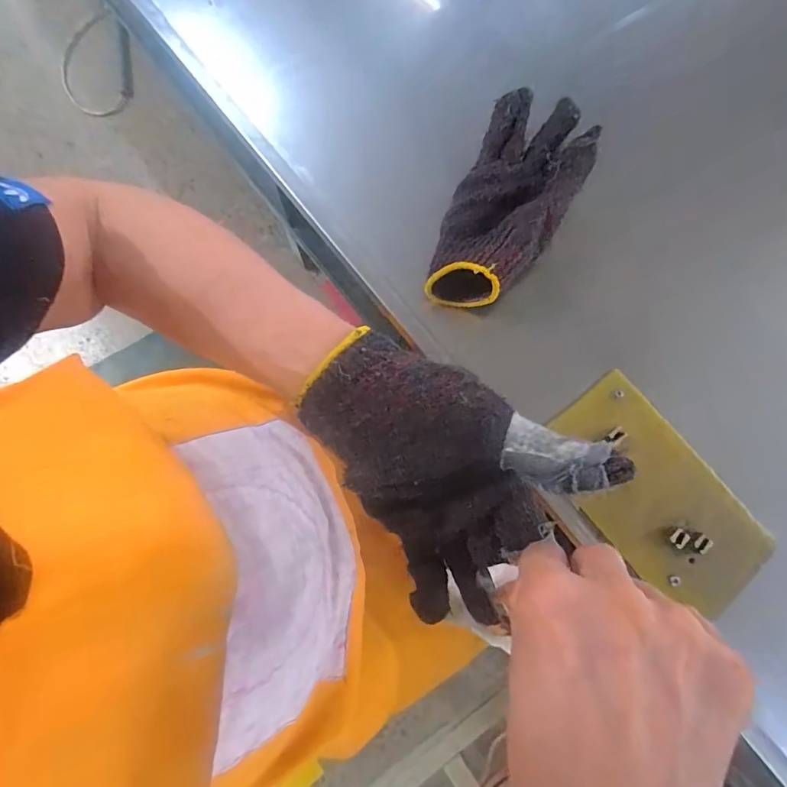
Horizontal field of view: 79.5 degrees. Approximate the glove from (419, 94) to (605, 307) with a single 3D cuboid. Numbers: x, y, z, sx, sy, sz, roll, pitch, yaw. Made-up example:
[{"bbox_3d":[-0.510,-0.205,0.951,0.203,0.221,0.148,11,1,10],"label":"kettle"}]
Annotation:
[{"bbox_3d":[0.099,-0.157,0.378,0.092,0.045,0.196,23,79,4],"label":"glove"}]

